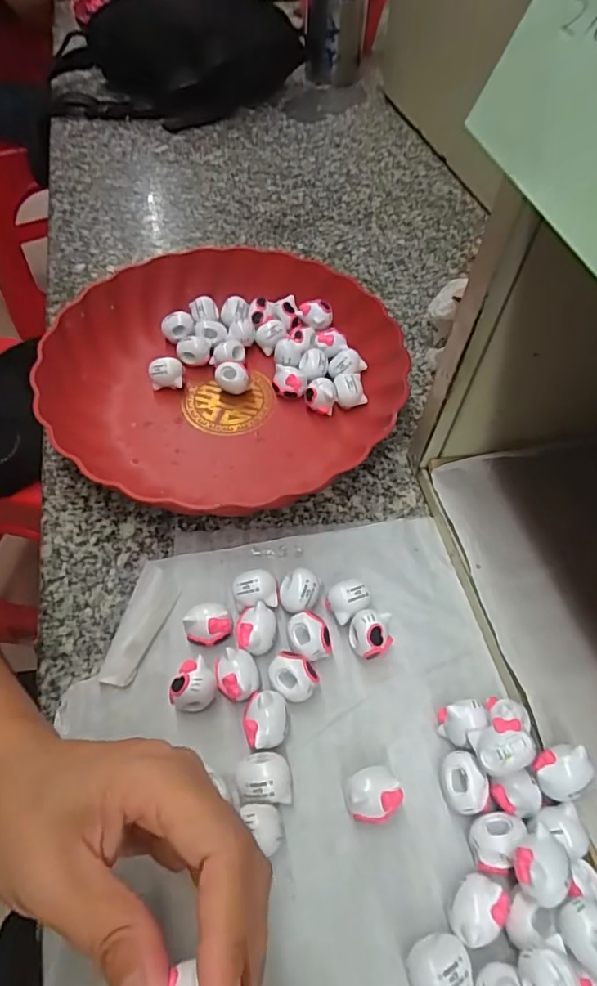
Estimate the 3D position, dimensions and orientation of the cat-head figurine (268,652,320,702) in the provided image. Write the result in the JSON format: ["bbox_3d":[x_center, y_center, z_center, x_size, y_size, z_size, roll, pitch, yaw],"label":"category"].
[{"bbox_3d":[-0.003,0.096,0.265,0.024,0.018,0.020,30,61,18],"label":"cat-head figurine"}]

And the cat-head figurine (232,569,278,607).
[{"bbox_3d":[-0.024,0.056,0.289,0.024,0.021,0.018,-8,57,-5],"label":"cat-head figurine"}]

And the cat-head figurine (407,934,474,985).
[{"bbox_3d":[0.056,0.190,0.204,0.024,0.019,0.022,-20,59,-13],"label":"cat-head figurine"}]

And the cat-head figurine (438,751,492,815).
[{"bbox_3d":[0.076,0.137,0.242,0.020,0.019,0.025,-14,58,-10],"label":"cat-head figurine"}]

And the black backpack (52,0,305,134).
[{"bbox_3d":[-0.163,-0.576,0.670,0.302,0.105,0.239,-8,57,-6],"label":"black backpack"}]

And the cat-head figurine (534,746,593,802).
[{"bbox_3d":[0.116,0.124,0.228,0.022,0.016,0.020,-8,57,-6],"label":"cat-head figurine"}]

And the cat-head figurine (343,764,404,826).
[{"bbox_3d":[0.033,0.140,0.237,0.025,0.022,0.022,-21,59,-14],"label":"cat-head figurine"}]

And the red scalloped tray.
[{"bbox_3d":[-0.050,-0.092,0.375,0.240,0.048,0.215,8,57,5],"label":"red scalloped tray"}]

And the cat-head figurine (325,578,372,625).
[{"bbox_3d":[0.028,0.061,0.286,0.024,0.018,0.018,-27,61,-17],"label":"cat-head figurine"}]

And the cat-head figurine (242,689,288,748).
[{"bbox_3d":[-0.016,0.112,0.253,0.021,0.020,0.025,-3,57,-3],"label":"cat-head figurine"}]

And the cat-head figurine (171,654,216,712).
[{"bbox_3d":[-0.053,0.099,0.260,0.022,0.026,0.020,0,56,0],"label":"cat-head figurine"}]

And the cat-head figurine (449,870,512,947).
[{"bbox_3d":[0.074,0.174,0.216,0.024,0.022,0.020,-20,59,-13],"label":"cat-head figurine"}]

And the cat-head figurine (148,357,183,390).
[{"bbox_3d":[-0.097,-0.086,0.380,0.024,0.022,0.016,-12,57,-9],"label":"cat-head figurine"}]

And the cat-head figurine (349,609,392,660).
[{"bbox_3d":[0.039,0.076,0.276,0.023,0.025,0.022,0,56,0],"label":"cat-head figurine"}]

